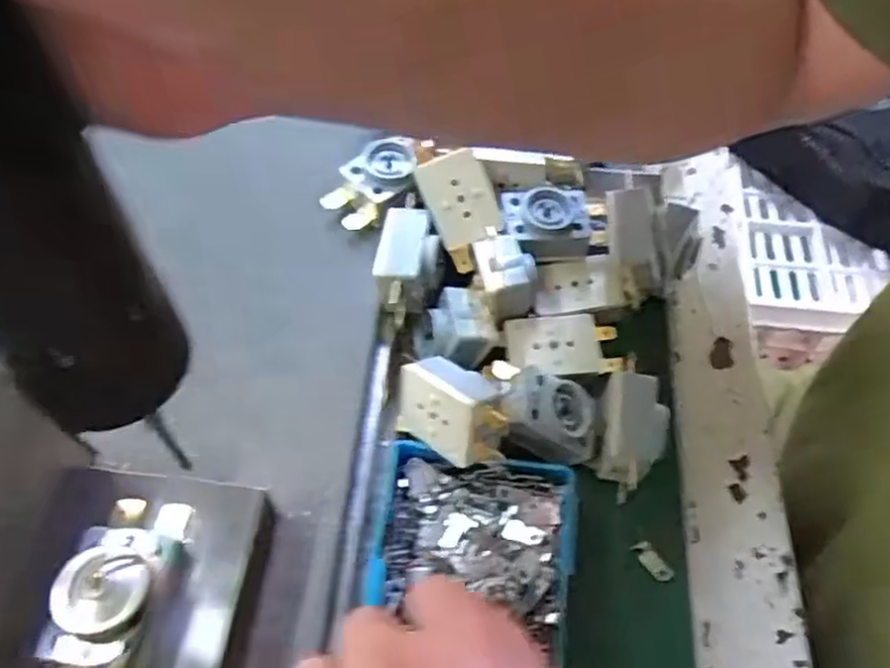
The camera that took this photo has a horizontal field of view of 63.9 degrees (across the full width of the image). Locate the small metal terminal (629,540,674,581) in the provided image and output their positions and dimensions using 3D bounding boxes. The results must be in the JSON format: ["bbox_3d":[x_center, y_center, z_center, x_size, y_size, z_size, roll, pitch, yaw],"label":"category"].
[{"bbox_3d":[0.080,0.087,0.275,0.008,0.004,0.017,-29,62,-18],"label":"small metal terminal"}]

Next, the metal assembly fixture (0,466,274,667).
[{"bbox_3d":[-0.095,0.082,0.212,0.069,0.041,0.079,6,58,3],"label":"metal assembly fixture"}]

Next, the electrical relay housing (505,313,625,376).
[{"bbox_3d":[0.051,0.006,0.305,0.049,0.014,0.026,-7,58,-6],"label":"electrical relay housing"}]

